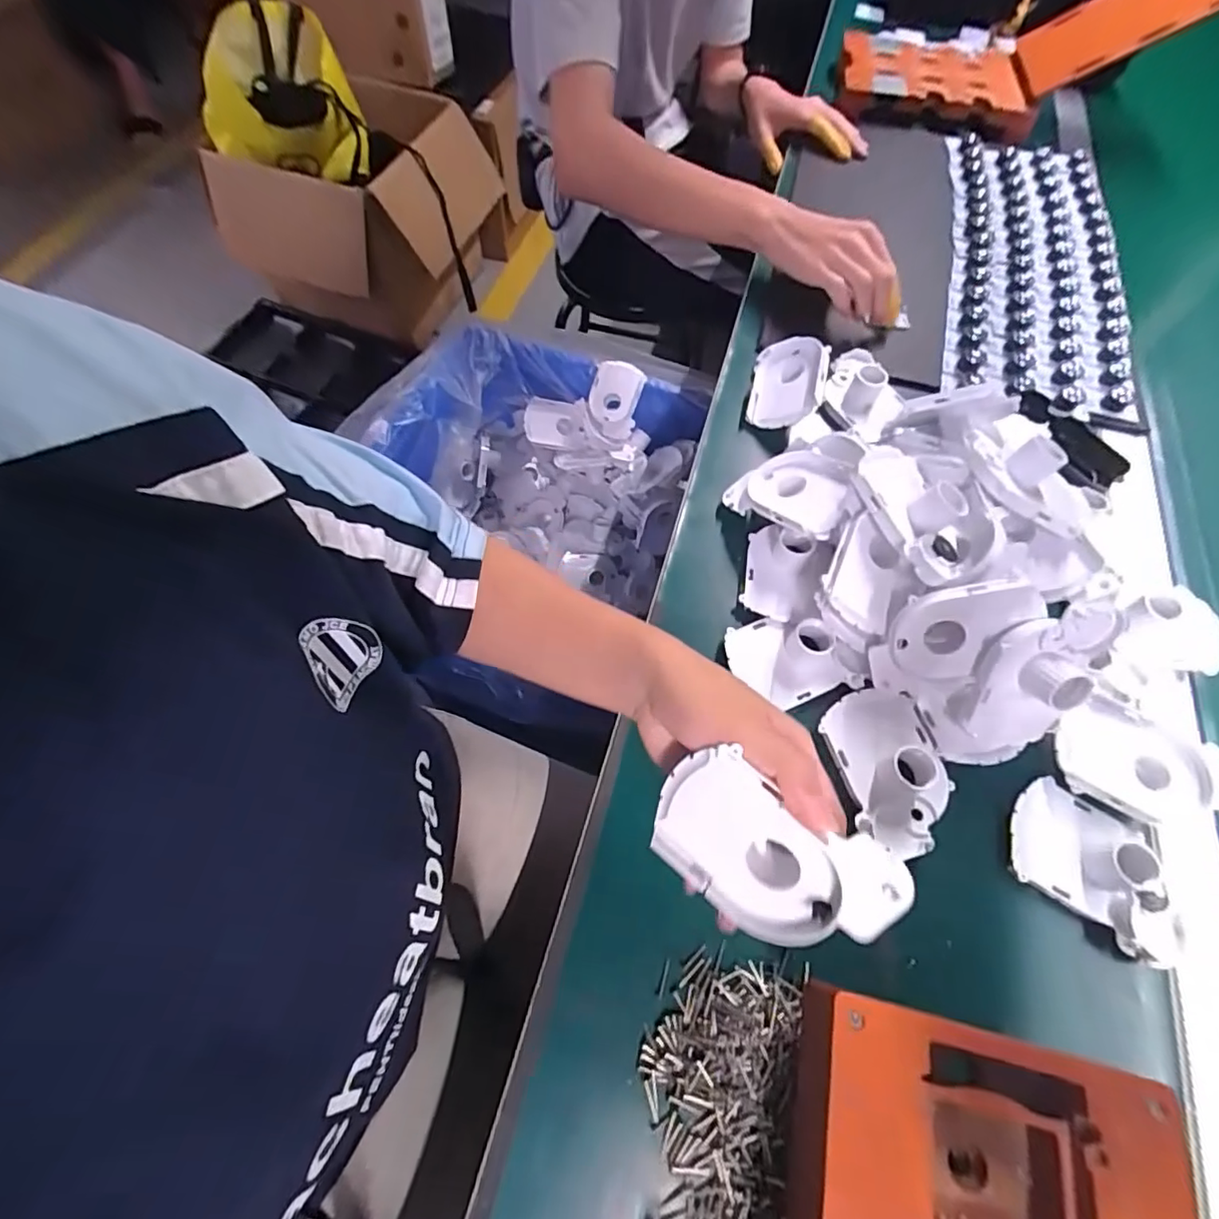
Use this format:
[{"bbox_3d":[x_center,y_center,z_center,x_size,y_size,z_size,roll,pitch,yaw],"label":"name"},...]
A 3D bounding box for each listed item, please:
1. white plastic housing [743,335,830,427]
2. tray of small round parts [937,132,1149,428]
[{"bbox_3d":[0.162,-0.205,0.510,0.070,0.029,0.094,-7,60,39],"label":"white plastic housing"},{"bbox_3d":[0.448,-0.367,0.600,0.172,0.037,0.425,12,63,4],"label":"tray of small round parts"}]

